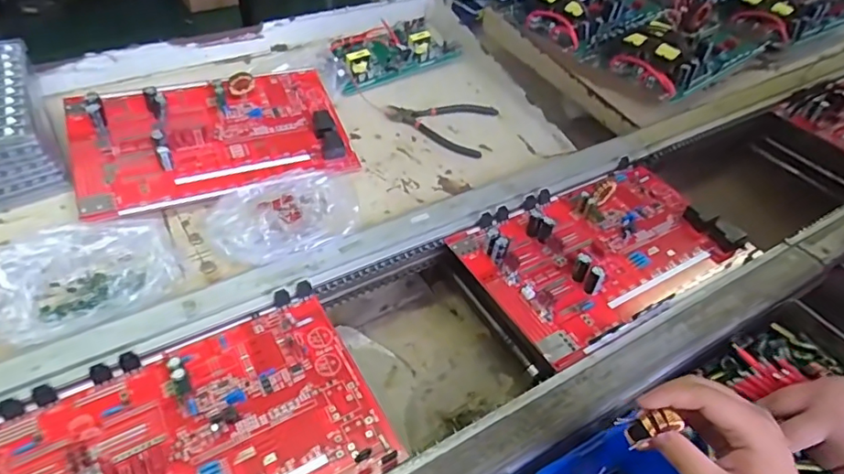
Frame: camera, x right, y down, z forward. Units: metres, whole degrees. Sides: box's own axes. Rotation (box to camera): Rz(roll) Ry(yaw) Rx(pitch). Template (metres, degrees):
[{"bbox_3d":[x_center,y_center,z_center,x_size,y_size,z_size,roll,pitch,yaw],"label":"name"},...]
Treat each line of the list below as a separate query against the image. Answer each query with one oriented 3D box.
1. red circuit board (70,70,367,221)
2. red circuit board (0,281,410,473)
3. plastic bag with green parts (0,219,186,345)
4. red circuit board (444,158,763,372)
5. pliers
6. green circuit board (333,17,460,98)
[{"bbox_3d":[-0.258,-0.131,0.674,0.316,0.048,0.195,-15,60,-22],"label":"red circuit board"},{"bbox_3d":[-0.197,0.168,0.435,0.313,0.024,0.197,-22,49,-24],"label":"red circuit board"},{"bbox_3d":[-0.335,0.037,0.530,0.169,0.052,0.116,-13,46,-16],"label":"plastic bag with green parts"},{"bbox_3d":[0.209,0.008,0.618,0.314,0.034,0.201,-21,48,-23],"label":"red circuit board"},{"bbox_3d":[0.024,-0.168,0.779,0.147,0.027,0.117,12,44,10],"label":"pliers"},{"bbox_3d":[-0.049,-0.295,0.847,0.232,0.047,0.101,-29,50,-26],"label":"green circuit board"}]

